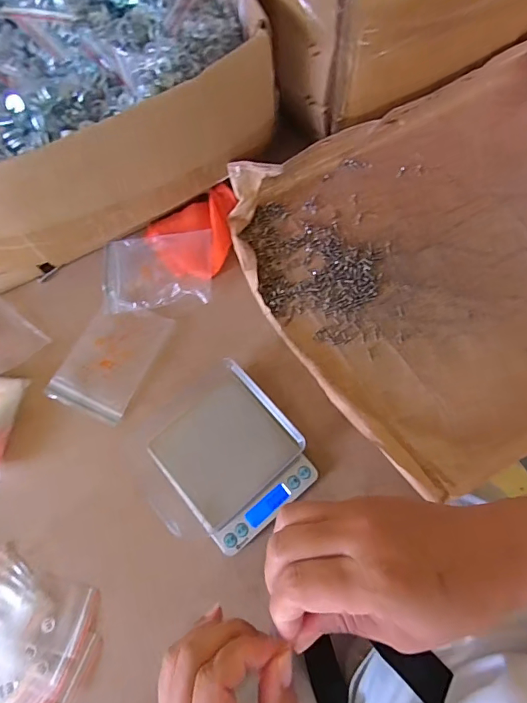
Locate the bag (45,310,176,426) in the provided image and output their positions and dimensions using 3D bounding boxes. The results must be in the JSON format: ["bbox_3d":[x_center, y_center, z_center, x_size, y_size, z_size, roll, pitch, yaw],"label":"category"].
[{"bbox_3d":[-0.152,0.004,0.436,0.076,0.011,0.117,23,75,8],"label":"bag"}]

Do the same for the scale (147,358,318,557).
[{"bbox_3d":[-0.026,0.095,0.396,0.112,0.033,0.125,-39,77,-10],"label":"scale"}]

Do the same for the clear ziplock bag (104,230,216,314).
[{"bbox_3d":[-0.111,-0.085,0.458,0.116,0.014,0.079,-5,73,-1],"label":"clear ziplock bag"}]

